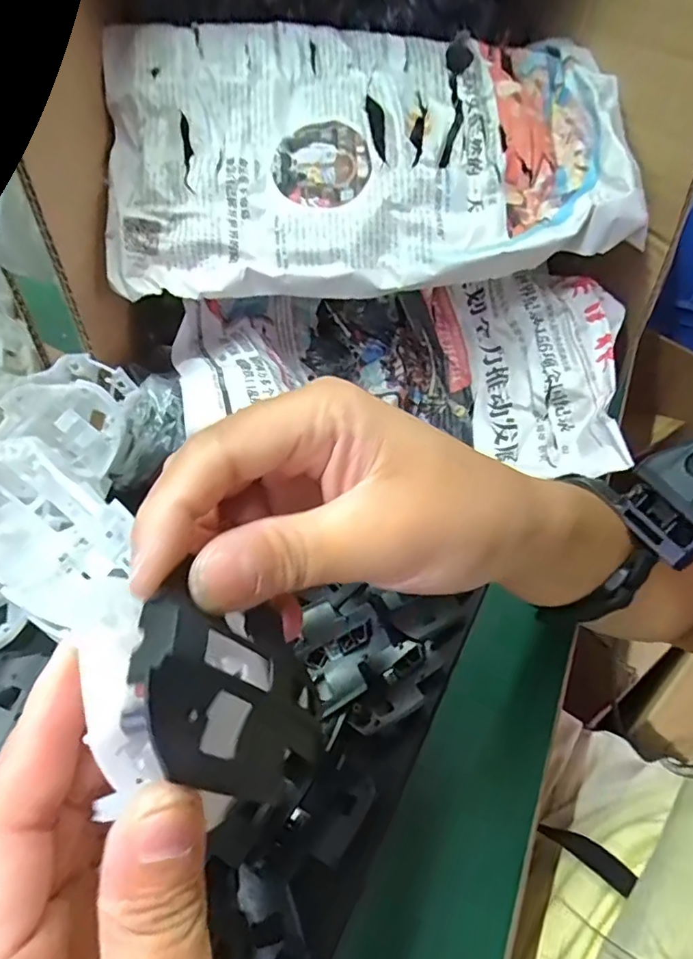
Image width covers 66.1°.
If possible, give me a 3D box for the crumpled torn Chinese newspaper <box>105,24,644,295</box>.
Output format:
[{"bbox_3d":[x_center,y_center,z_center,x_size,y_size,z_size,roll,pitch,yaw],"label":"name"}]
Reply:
[{"bbox_3d":[0.010,-0.224,0.364,0.345,0.040,0.185,-4,83,0],"label":"crumpled torn Chinese newspaper"}]

